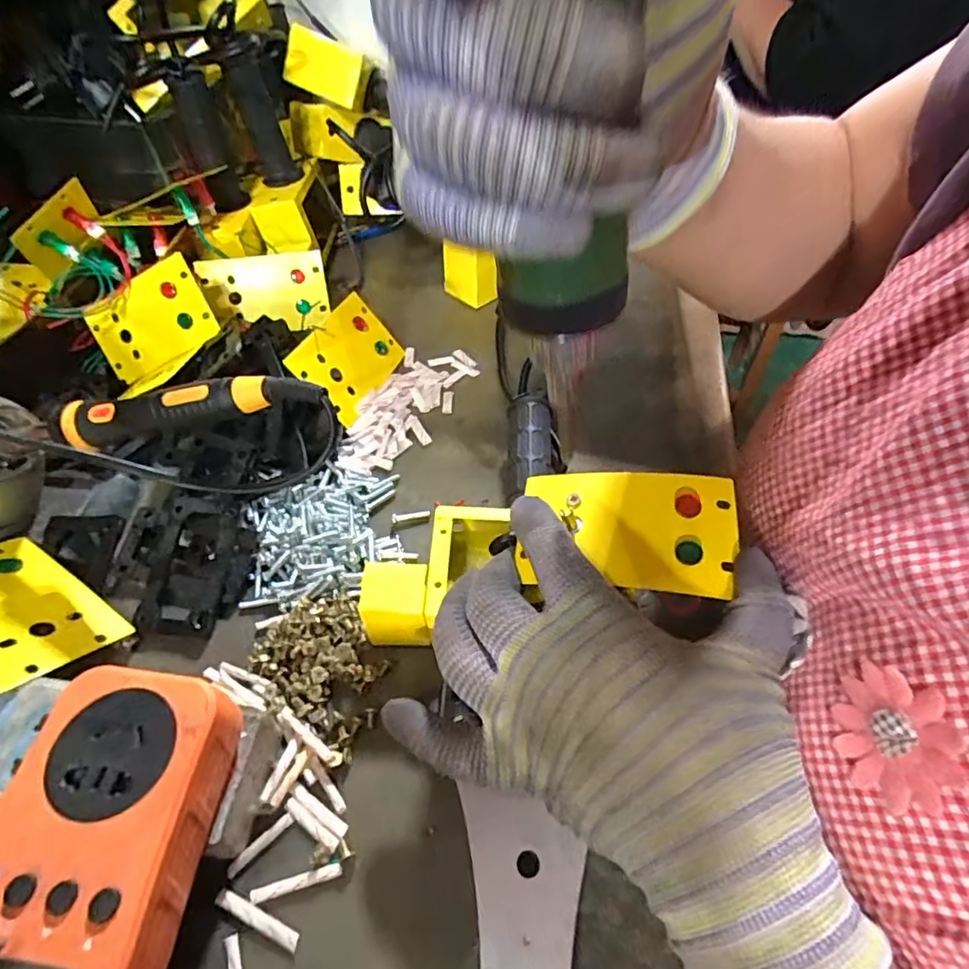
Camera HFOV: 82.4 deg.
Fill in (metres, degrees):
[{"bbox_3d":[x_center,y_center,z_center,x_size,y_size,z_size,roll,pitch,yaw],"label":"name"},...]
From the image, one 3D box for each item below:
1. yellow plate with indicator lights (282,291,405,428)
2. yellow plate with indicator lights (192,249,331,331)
[{"bbox_3d":[-0.094,-0.092,0.394,0.006,0.058,0.093,-20,33,37],"label":"yellow plate with indicator lights"},{"bbox_3d":[-0.175,-0.154,0.445,0.093,0.057,0.009,-10,18,-11],"label":"yellow plate with indicator lights"}]

